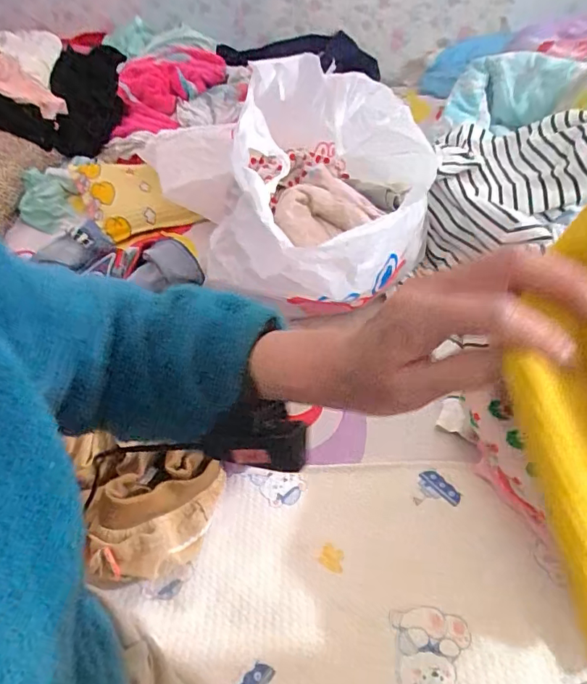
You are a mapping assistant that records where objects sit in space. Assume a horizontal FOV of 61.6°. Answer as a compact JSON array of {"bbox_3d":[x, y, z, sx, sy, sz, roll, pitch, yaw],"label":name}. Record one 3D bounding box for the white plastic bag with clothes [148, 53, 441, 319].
[{"bbox_3d":[0.039,-0.235,0.696,0.298,0.204,0.356,13,45,15],"label":"white plastic bag with clothes"}]

